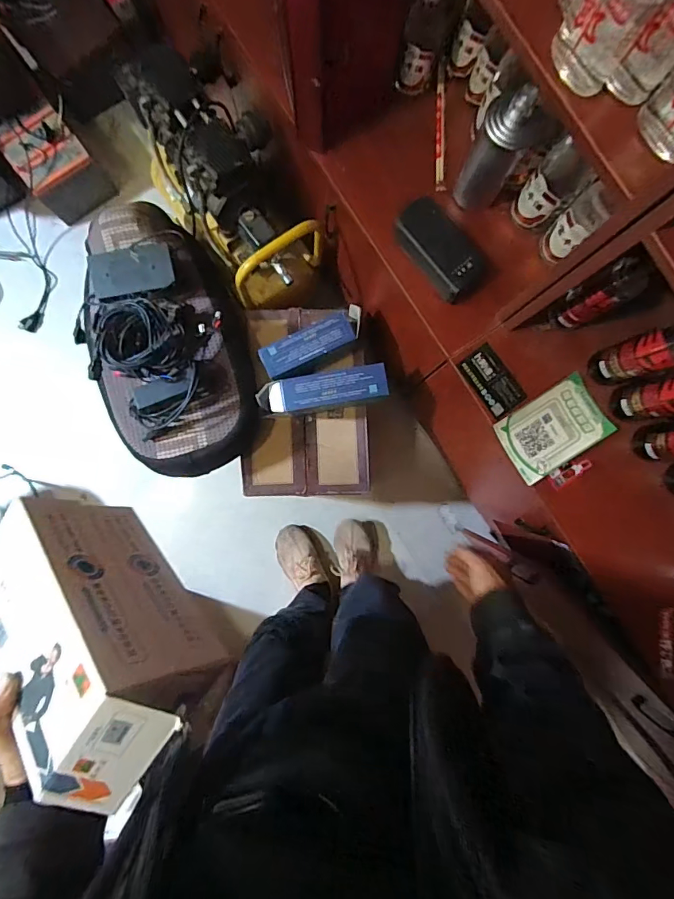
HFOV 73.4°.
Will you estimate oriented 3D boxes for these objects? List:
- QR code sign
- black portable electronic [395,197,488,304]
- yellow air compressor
[{"bbox_3d":[0.367,-0.036,0.763,0.174,0.020,0.118,-34,89,-2],"label":"QR code sign"},{"bbox_3d":[0.168,-0.324,0.741,0.079,0.064,0.166,-42,90,-2],"label":"black portable electronic"},{"bbox_3d":[-0.236,-0.553,1.050,0.219,0.428,0.466,-38,89,-2],"label":"yellow air compressor"}]

